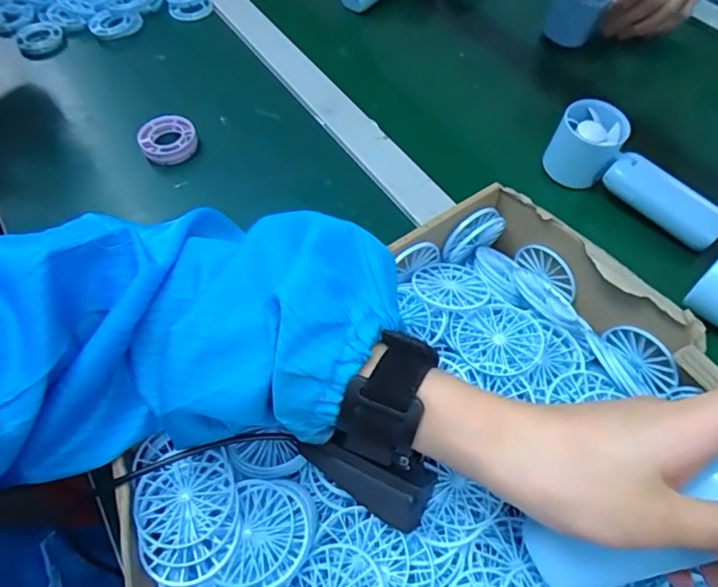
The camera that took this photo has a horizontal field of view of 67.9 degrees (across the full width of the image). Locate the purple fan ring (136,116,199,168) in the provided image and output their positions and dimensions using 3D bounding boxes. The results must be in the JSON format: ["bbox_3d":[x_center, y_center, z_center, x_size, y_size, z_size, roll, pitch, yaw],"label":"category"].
[{"bbox_3d":[-0.180,-0.145,0.501,0.050,0.017,0.044,-29,61,-14],"label":"purple fan ring"}]

